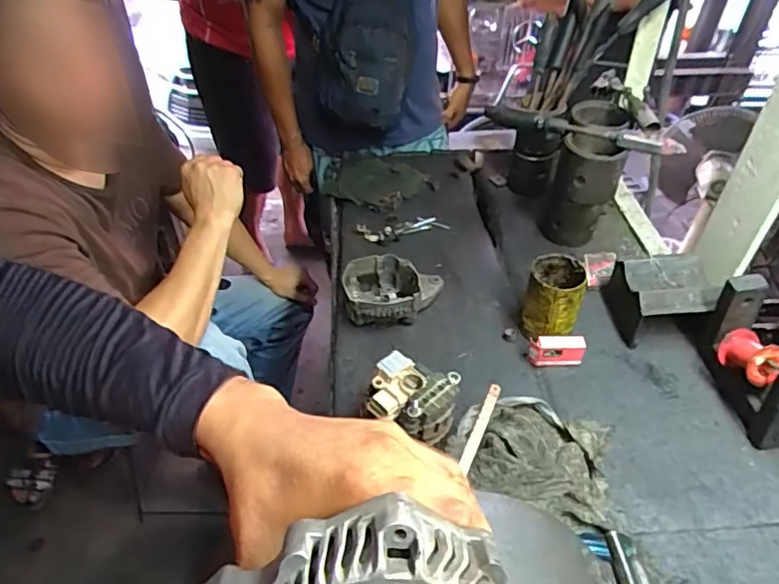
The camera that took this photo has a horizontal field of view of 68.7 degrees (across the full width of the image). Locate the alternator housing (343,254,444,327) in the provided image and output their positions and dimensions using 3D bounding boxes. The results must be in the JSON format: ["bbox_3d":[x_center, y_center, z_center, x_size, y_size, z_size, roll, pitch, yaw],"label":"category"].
[{"bbox_3d":[0.007,0.003,0.872,0.150,0.060,0.111,-1,43,-2],"label":"alternator housing"}]

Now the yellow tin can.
[{"bbox_3d":[0.232,0.015,0.813,0.075,0.113,0.087,16,45,16],"label":"yellow tin can"}]

